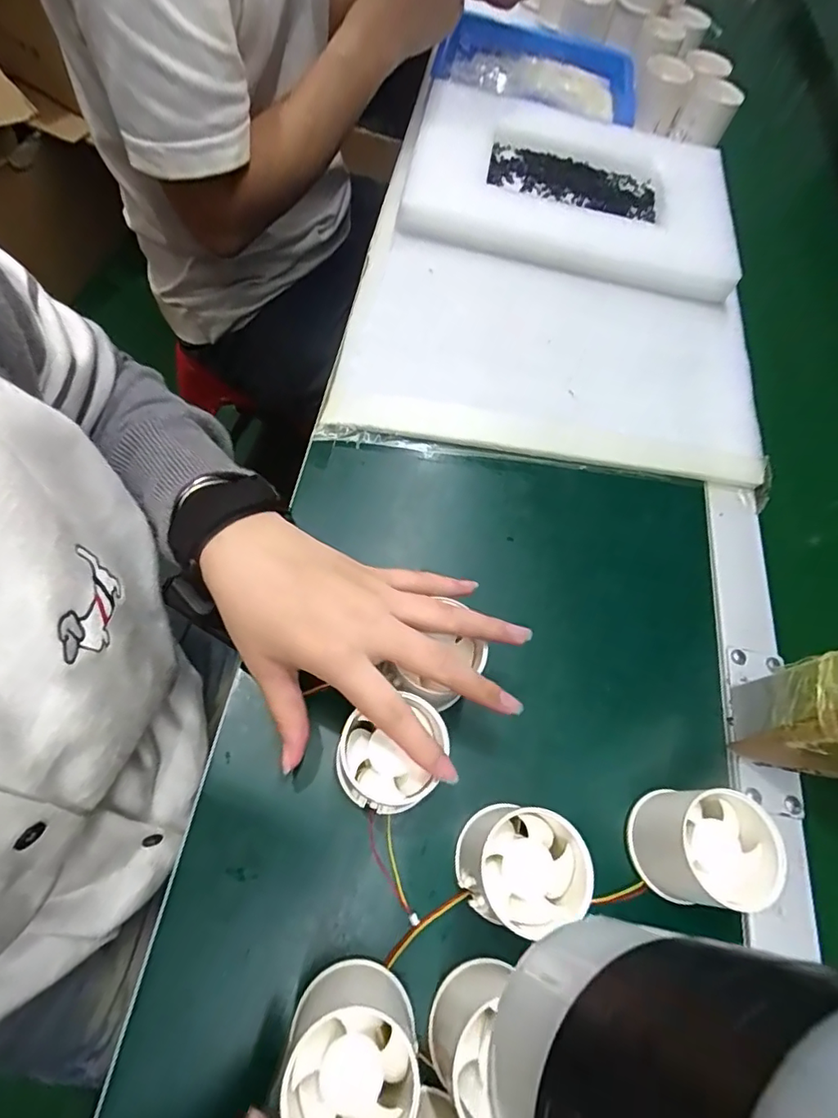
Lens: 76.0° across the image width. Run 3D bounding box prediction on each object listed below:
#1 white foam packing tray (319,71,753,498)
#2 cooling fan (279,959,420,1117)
[{"bbox_3d":[0.121,-0.274,0.480,0.326,0.049,0.444,8,66,-1],"label":"white foam packing tray"},{"bbox_3d":[-0.027,0.209,0.227,0.051,0.056,0.054,2,66,-4],"label":"cooling fan"}]

